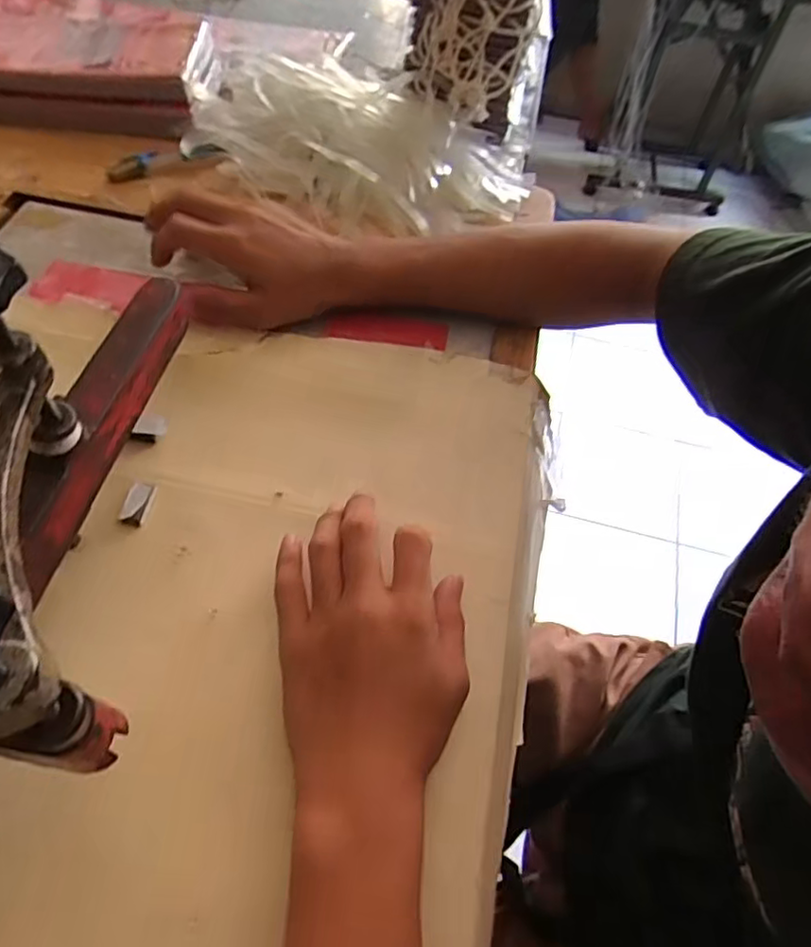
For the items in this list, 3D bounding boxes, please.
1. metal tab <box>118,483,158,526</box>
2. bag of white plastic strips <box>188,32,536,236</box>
[{"bbox_3d":[-0.156,0.018,0.365,0.015,0.004,0.026,10,56,2],"label":"metal tab"},{"bbox_3d":[-0.045,-0.293,0.542,0.307,0.061,0.155,12,56,3],"label":"bag of white plastic strips"}]

